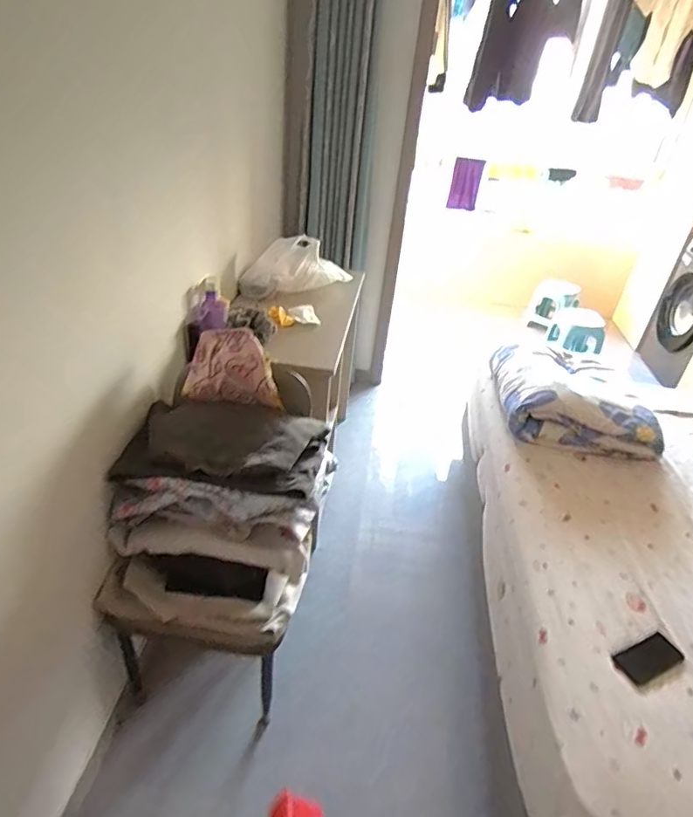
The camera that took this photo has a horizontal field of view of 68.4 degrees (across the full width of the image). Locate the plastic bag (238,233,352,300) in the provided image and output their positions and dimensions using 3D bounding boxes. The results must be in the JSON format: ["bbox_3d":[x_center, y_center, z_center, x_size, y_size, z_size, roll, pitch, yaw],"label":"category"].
[{"bbox_3d":[-0.201,-0.538,1.912,0.408,0.162,0.164,-17,40,-30],"label":"plastic bag"}]

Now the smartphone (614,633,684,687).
[{"bbox_3d":[0.670,0.553,1.129,0.158,0.005,0.073,-11,37,-24],"label":"smartphone"}]

